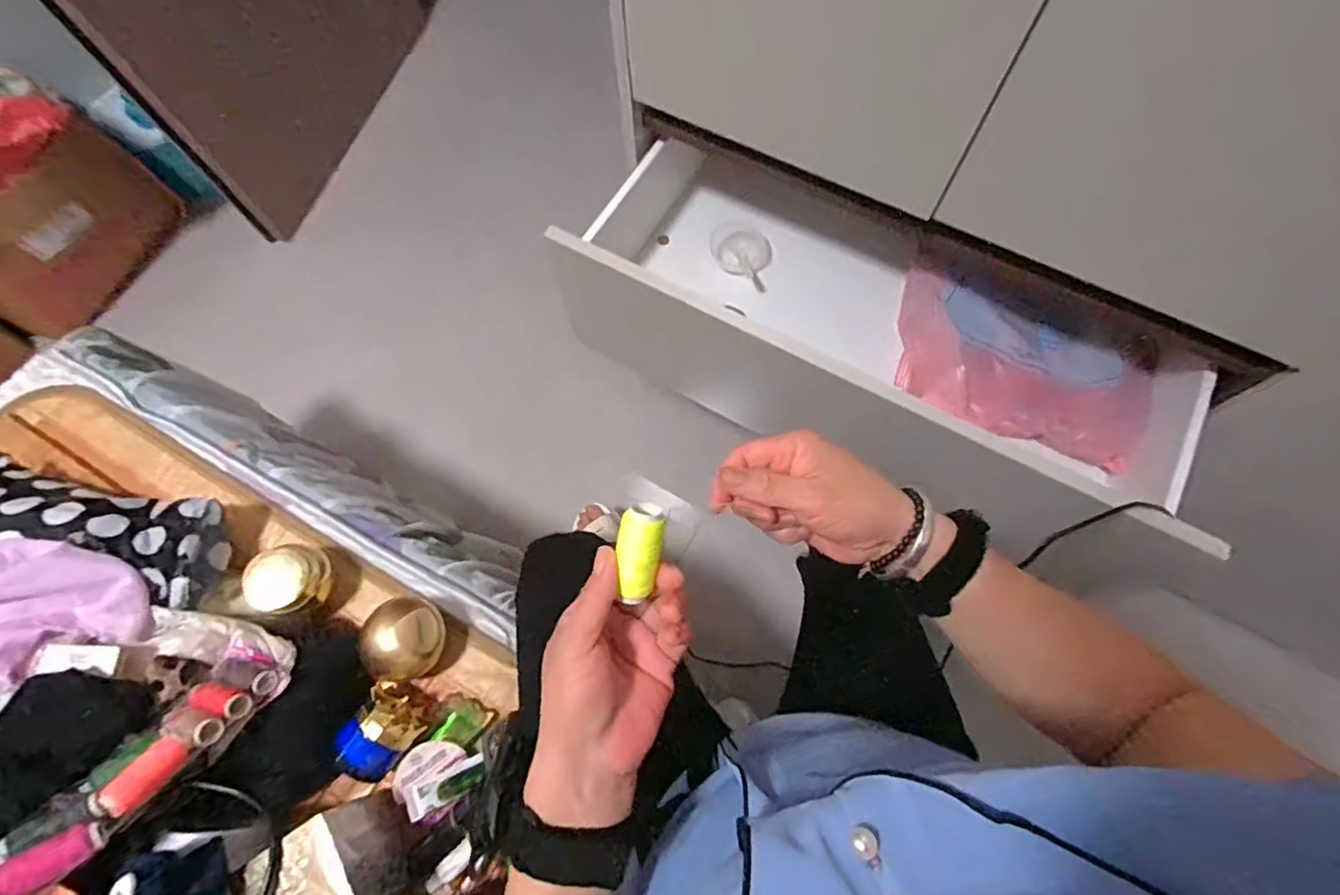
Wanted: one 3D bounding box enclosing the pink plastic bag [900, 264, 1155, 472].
[{"bbox_3d":[0.473,-0.110,0.833,0.354,0.068,0.163,24,72,10],"label":"pink plastic bag"}]

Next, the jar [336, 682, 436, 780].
[{"bbox_3d":[-0.258,0.258,0.550,0.057,0.054,0.075,27,72,11],"label":"jar"}]

